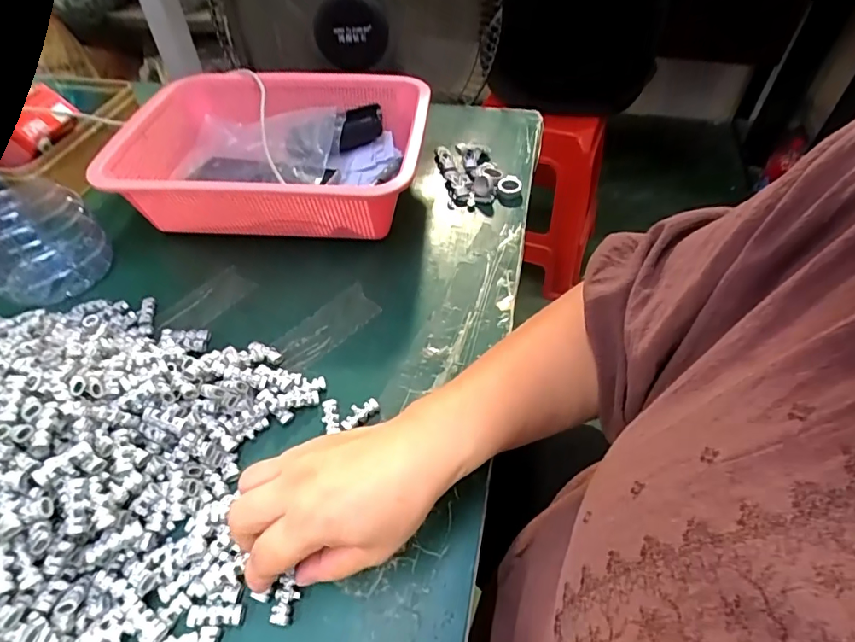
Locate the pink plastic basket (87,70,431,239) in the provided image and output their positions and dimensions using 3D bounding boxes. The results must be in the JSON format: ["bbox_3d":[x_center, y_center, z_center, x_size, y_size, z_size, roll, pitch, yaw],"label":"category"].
[{"bbox_3d":[-0.156,-0.172,0.525,0.280,0.093,0.215,4,49,6],"label":"pink plastic basket"}]

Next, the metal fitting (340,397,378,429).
[{"bbox_3d":[-0.051,0.068,0.364,0.015,0.006,0.030,34,58,28],"label":"metal fitting"}]

